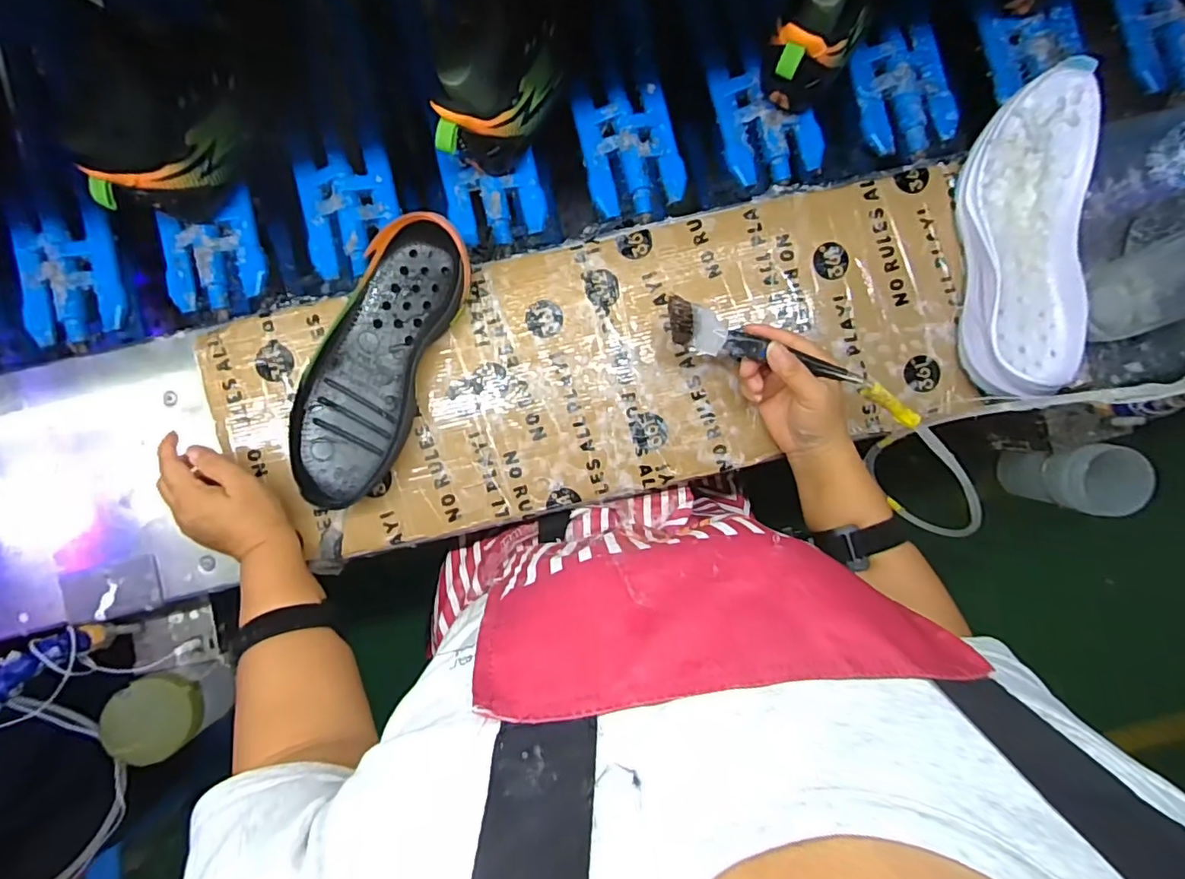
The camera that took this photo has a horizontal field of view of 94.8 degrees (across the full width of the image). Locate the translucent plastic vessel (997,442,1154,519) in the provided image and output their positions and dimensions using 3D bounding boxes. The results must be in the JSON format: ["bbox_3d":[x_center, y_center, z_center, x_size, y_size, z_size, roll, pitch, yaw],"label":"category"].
[{"bbox_3d":[0.545,0.045,0.628,0.066,0.135,0.072,0,86,-2],"label":"translucent plastic vessel"}]

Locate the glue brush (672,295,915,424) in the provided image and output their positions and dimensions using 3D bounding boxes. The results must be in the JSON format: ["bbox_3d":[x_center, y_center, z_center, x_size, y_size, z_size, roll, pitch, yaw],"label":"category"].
[{"bbox_3d":[0.162,-0.057,0.445,0.223,0.009,0.034,23,112,-2],"label":"glue brush"}]

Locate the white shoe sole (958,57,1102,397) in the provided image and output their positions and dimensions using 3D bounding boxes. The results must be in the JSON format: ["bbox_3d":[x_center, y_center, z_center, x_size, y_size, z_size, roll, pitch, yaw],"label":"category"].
[{"bbox_3d":[0.386,-0.177,0.487,0.107,0.046,0.280,6,86,-1],"label":"white shoe sole"}]

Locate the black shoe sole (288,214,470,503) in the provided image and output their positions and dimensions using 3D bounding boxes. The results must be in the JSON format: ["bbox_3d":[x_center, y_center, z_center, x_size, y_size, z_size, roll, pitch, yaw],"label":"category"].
[{"bbox_3d":[-0.188,-0.068,0.472,0.092,0.051,0.249,24,86,0],"label":"black shoe sole"}]

